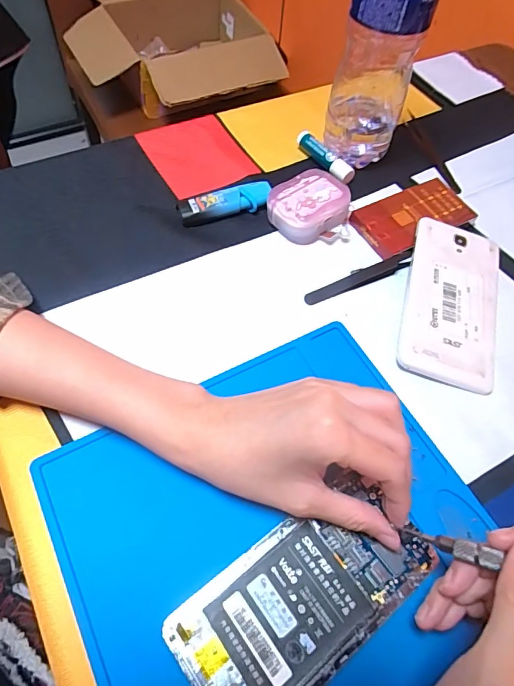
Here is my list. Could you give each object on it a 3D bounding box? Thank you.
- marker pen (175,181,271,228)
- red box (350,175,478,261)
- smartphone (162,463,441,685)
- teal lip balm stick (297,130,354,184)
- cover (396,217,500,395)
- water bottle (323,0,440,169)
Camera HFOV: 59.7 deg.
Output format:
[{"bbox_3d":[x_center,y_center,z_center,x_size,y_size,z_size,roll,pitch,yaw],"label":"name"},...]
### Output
[{"bbox_3d":[-0.027,-0.120,0.385,0.080,0.014,0.022,-17,61,-13],"label":"marker pen"},{"bbox_3d":[0.136,-0.109,0.393,0.101,0.016,0.057,-24,63,-17],"label":"red box"},{"bbox_3d":[0.026,0.134,0.238,0.135,0.005,0.073,-34,67,-21],"label":"smartphone"},{"bbox_3d":[0.064,-0.176,0.427,0.019,0.017,0.070,-30,65,-20],"label":"teal lip balm stick"},{"bbox_3d":[0.150,-0.033,0.344,0.072,0.006,0.140,19,63,-1],"label":"cover"},{"bbox_3d":[0.102,-0.247,0.353,0.064,0.222,0.059,14,59,5],"label":"water bottle"}]

